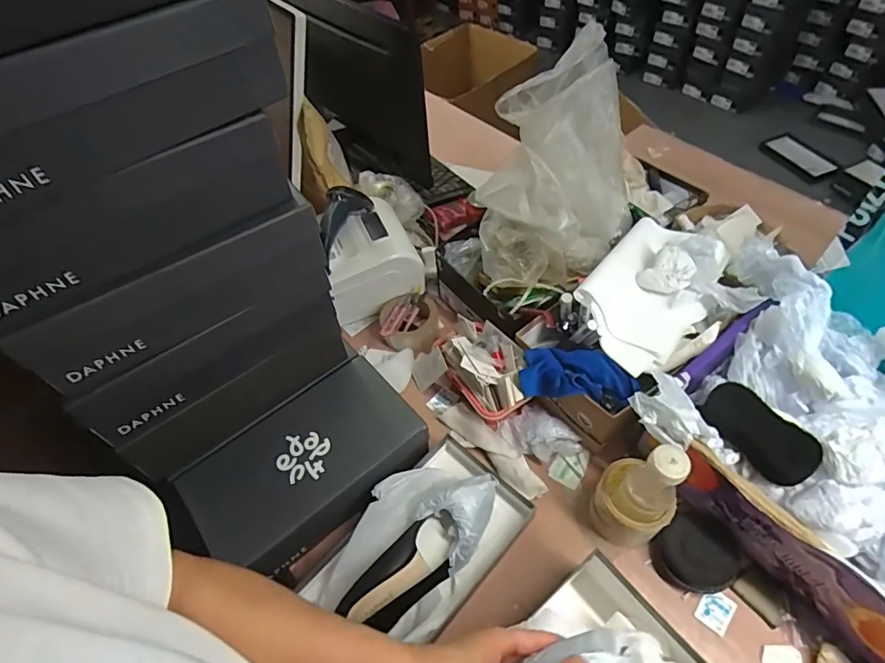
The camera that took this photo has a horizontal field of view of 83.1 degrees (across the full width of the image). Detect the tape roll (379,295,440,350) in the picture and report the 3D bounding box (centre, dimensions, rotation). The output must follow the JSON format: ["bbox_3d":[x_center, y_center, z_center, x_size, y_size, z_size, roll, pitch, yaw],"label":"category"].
[{"bbox_3d":[-0.059,-0.017,0.864,0.102,0.043,0.099,-2,53,3],"label":"tape roll"}]

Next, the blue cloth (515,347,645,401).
[{"bbox_3d":[0.185,0.061,0.699,0.152,0.040,0.082,0,53,4],"label":"blue cloth"}]

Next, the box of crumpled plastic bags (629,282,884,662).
[{"bbox_3d":[0.478,0.157,0.590,0.311,0.172,0.414,-39,60,-23],"label":"box of crumpled plastic bags"}]

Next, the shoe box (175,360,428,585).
[{"bbox_3d":[-0.174,0.187,0.680,0.287,0.097,0.170,-35,58,-20],"label":"shoe box"}]

